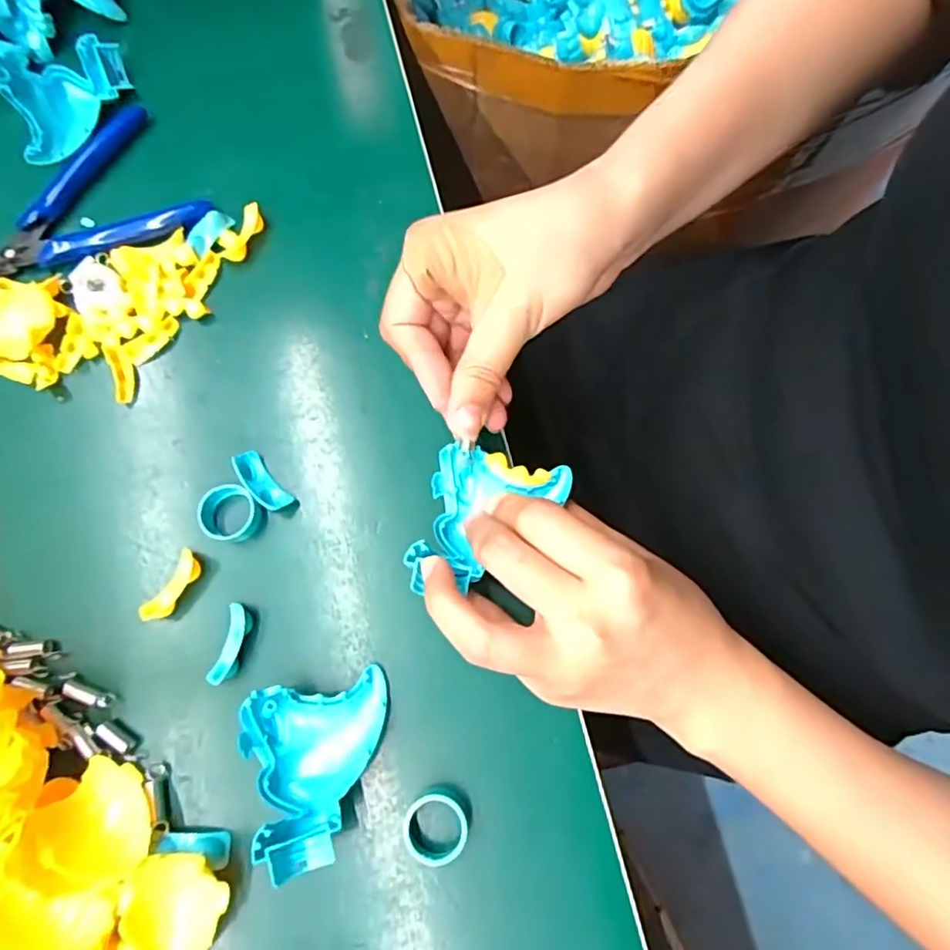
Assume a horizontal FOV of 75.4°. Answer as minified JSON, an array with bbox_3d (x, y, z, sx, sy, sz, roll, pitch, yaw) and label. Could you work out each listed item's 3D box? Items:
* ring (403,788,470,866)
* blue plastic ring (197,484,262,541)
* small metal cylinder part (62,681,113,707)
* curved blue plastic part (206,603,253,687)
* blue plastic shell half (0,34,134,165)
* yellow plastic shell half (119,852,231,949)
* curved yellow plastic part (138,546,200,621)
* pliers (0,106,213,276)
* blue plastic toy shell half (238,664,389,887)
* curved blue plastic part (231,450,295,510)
[{"bbox_3d":[-0.015,0.142,0.247,0.026,0.014,0.025,-1,75,4],"label":"ring"},{"bbox_3d":[-0.113,0.018,0.282,0.024,0.014,0.025,-1,75,4],"label":"blue plastic ring"},{"bbox_3d":[-0.169,0.096,0.269,0.023,0.008,0.006,17,77,9],"label":"small metal cylinder part"},{"bbox_3d":[-0.107,0.075,0.272,0.011,0.010,0.034,12,77,8],"label":"curved blue plastic part"},{"bbox_3d":[-0.221,-0.209,0.334,0.061,0.034,0.068,-22,75,-1],"label":"blue plastic shell half"},{"bbox_3d":[-0.118,0.169,0.240,0.038,0.018,0.043,39,82,13],"label":"yellow plastic shell half"},{"bbox_3d":[-0.136,0.051,0.278,0.012,0.011,0.033,29,80,11],"label":"curved yellow plastic part"},{"bbox_3d":[-0.208,-0.152,0.329,0.116,0.010,0.080,-20,75,-1],"label":"pliers"},{"bbox_3d":[-0.062,0.117,0.245,0.056,0.032,0.067,-13,75,1],"label":"blue plastic toy shell half"},{"bbox_3d":[-0.100,0.003,0.287,0.013,0.010,0.033,-40,76,-6],"label":"curved blue plastic part"}]

